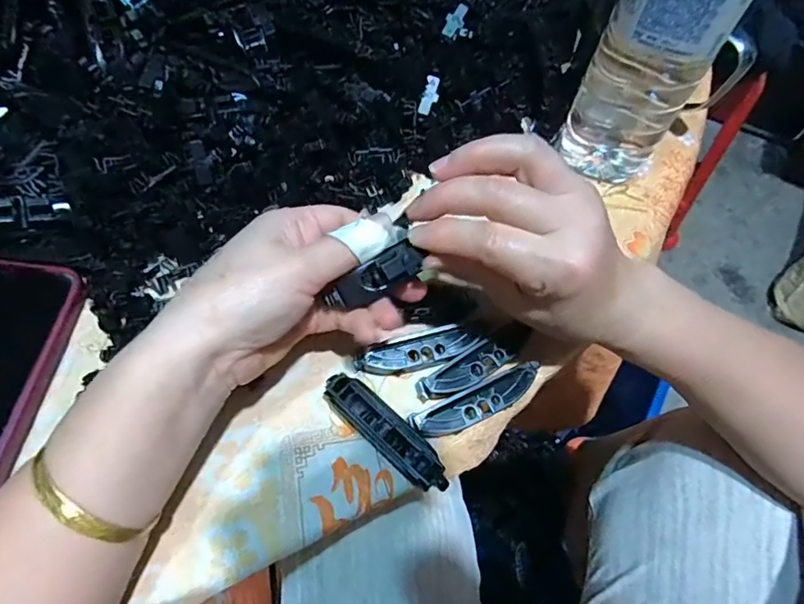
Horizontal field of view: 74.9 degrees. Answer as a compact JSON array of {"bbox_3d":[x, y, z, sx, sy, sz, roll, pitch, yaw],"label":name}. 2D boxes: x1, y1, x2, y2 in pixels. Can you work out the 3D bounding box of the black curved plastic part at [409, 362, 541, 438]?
[{"bbox_3d":[0.042,0.056,0.288,0.076,0.014,0.018,-22,66,-11],"label":"black curved plastic part"}]

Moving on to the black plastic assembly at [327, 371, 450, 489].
[{"bbox_3d":[-0.008,0.069,0.278,0.078,0.017,0.021,40,70,17],"label":"black plastic assembly"}]

